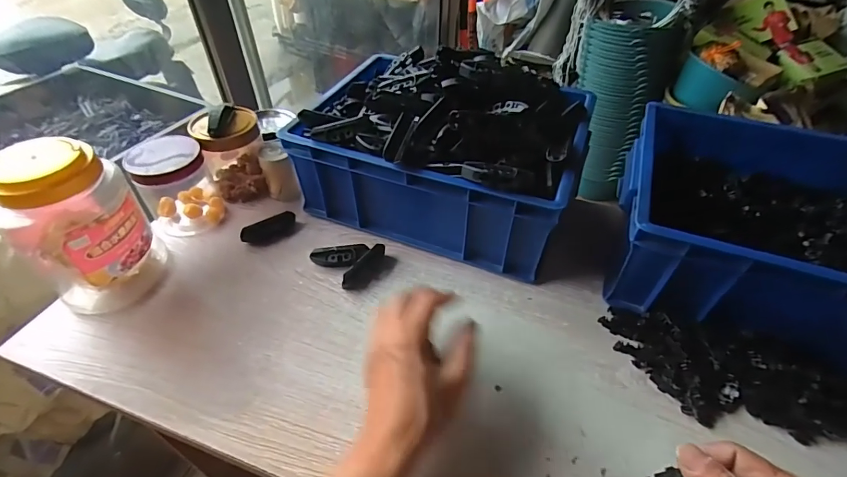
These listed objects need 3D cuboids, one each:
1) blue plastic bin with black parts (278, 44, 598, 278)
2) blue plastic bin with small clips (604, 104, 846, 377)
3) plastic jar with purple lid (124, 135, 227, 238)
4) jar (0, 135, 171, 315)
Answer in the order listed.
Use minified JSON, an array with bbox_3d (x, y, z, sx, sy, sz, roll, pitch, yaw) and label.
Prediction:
[{"bbox_3d":[0.029,-0.125,0.548,0.336,0.175,0.248,18,48,16],"label":"blue plastic bin with black parts"},{"bbox_3d":[0.401,-0.001,0.465,0.340,0.137,0.268,20,48,17],"label":"blue plastic bin with small clips"},{"bbox_3d":[-0.314,-0.064,0.535,0.081,0.118,0.077,1,46,-1],"label":"plastic jar with purple lid"},{"bbox_3d":[-0.355,-0.013,0.437,0.088,0.173,0.106,32,53,27],"label":"jar"}]

